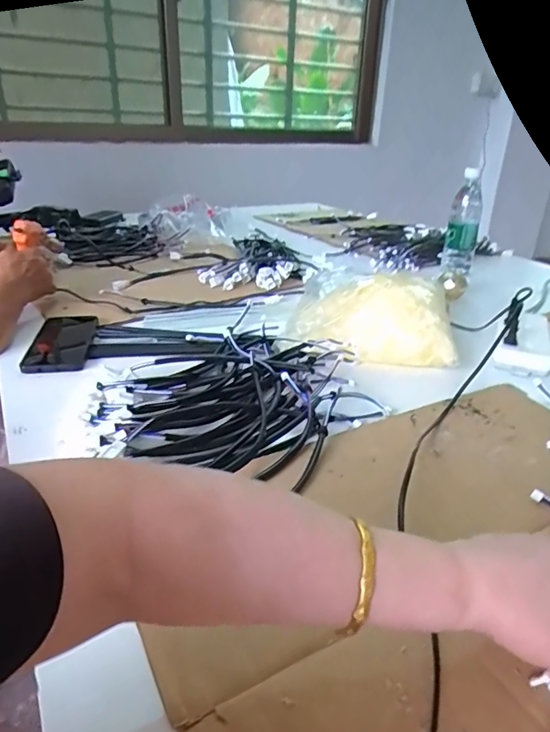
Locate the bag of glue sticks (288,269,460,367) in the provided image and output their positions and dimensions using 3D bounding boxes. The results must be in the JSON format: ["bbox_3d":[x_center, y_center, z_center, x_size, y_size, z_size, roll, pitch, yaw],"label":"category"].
[{"bbox_3d":[0.146,-0.071,0.730,0.240,0.090,0.152,2,26,2],"label":"bag of glue sticks"}]

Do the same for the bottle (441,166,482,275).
[{"bbox_3d":[0.419,-0.314,1.089,0.064,0.222,0.070,11,29,18],"label":"bottle"}]

